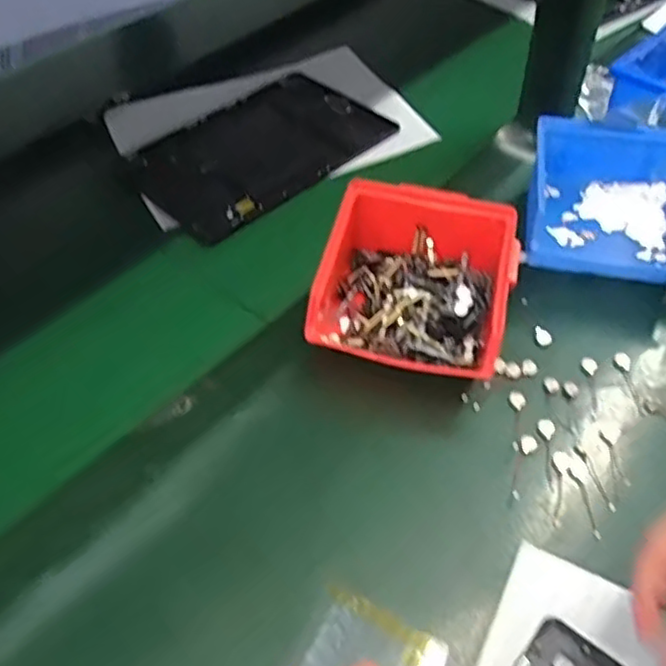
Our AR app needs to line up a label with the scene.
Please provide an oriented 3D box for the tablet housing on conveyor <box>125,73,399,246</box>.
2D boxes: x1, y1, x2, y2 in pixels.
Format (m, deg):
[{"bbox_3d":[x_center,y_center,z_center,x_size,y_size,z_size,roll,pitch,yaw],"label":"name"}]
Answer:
[{"bbox_3d":[-0.070,-0.175,0.634,0.230,0.010,0.144,-37,58,-25],"label":"tablet housing on conveyor"}]

